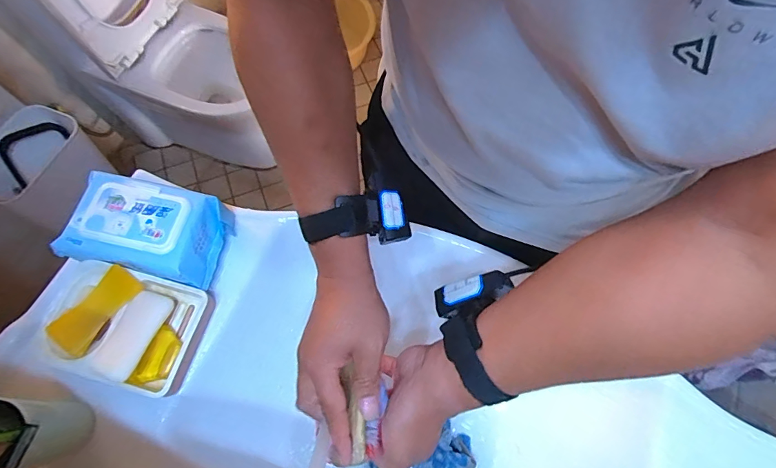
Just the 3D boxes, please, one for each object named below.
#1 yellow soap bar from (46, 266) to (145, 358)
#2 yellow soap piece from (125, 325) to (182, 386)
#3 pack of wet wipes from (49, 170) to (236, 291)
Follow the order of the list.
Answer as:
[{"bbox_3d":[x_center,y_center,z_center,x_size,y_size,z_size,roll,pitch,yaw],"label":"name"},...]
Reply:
[{"bbox_3d":[-0.346,0.088,0.499,0.049,0.017,0.102,38,73,14],"label":"yellow soap bar"},{"bbox_3d":[-0.268,0.146,0.495,0.032,0.030,0.068,15,69,7],"label":"yellow soap piece"},{"bbox_3d":[-0.302,-0.006,0.529,0.170,0.070,0.112,10,69,5],"label":"pack of wet wipes"}]

